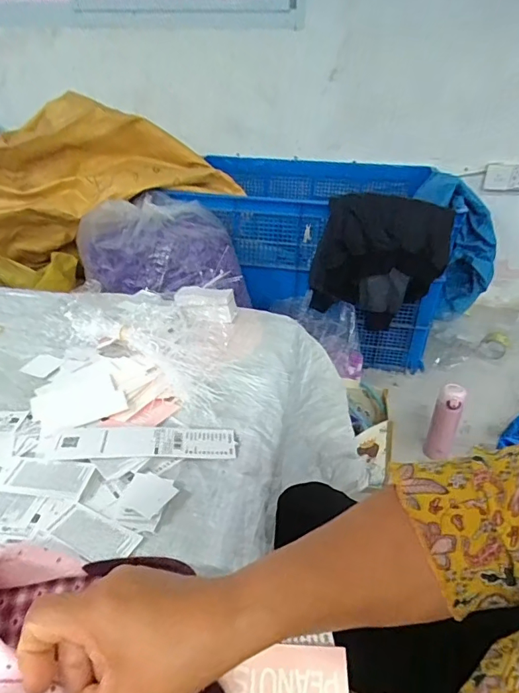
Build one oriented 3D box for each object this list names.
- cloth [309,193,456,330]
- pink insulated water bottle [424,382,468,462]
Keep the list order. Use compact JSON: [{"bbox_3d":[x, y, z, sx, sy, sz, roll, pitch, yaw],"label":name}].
[{"bbox_3d":[0.336,-0.224,1.275,0.367,0.390,0.132,6,33,8],"label":"cloth"},{"bbox_3d":[0.476,0.194,1.158,0.065,0.205,0.054,20,37,26],"label":"pink insulated water bottle"}]

